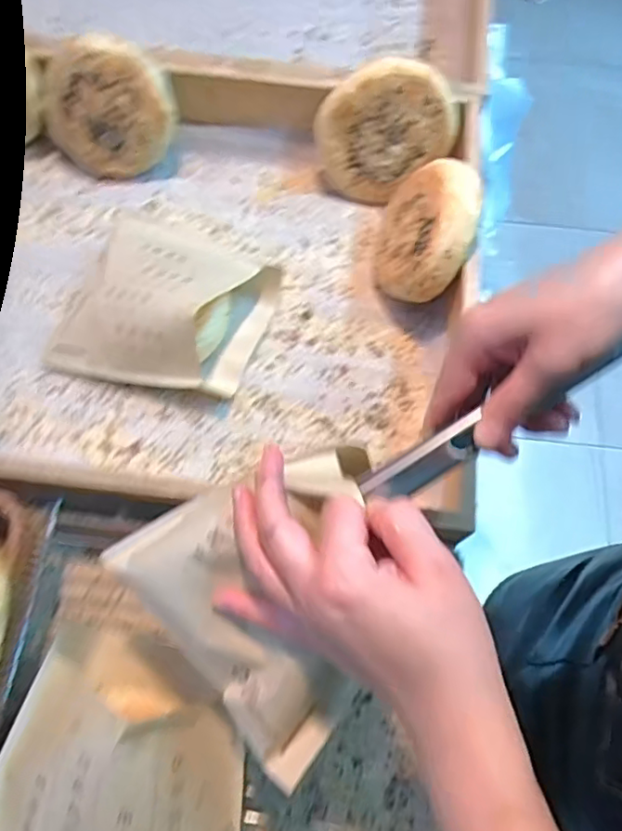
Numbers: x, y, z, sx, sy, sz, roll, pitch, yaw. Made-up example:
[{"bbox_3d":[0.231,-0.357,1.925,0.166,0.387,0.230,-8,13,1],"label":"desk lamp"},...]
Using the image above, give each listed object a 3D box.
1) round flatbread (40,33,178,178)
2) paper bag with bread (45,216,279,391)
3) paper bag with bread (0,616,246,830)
[{"bbox_3d":[-0.191,-0.286,0.570,0.121,0.113,0.025,-4,41,14],"label":"round flatbread"},{"bbox_3d":[-0.125,-0.105,0.519,0.169,0.071,0.164,17,69,5],"label":"paper bag with bread"},{"bbox_3d":[-0.118,0.211,0.352,0.155,0.070,0.159,5,69,0],"label":"paper bag with bread"}]

